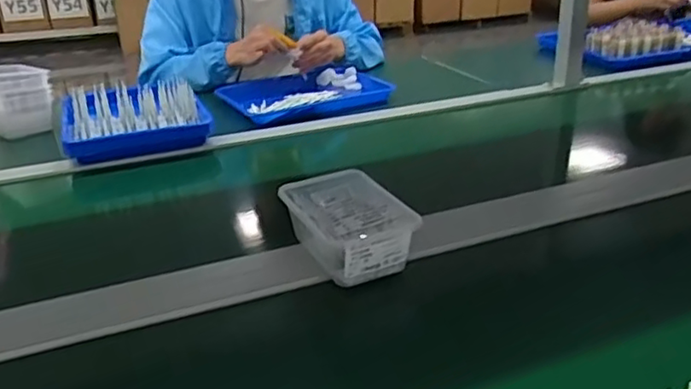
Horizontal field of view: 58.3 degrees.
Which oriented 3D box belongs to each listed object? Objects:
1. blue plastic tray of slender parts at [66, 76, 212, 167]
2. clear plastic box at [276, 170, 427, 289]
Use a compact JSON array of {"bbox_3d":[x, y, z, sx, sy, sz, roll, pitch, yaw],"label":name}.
[{"bbox_3d":[-0.375,-0.140,1.113,0.242,0.086,0.153,-11,27,-18],"label":"blue plastic tray of slender parts"},{"bbox_3d":[-0.002,0.036,0.730,0.124,0.059,0.170,-12,27,-21],"label":"clear plastic box"}]

